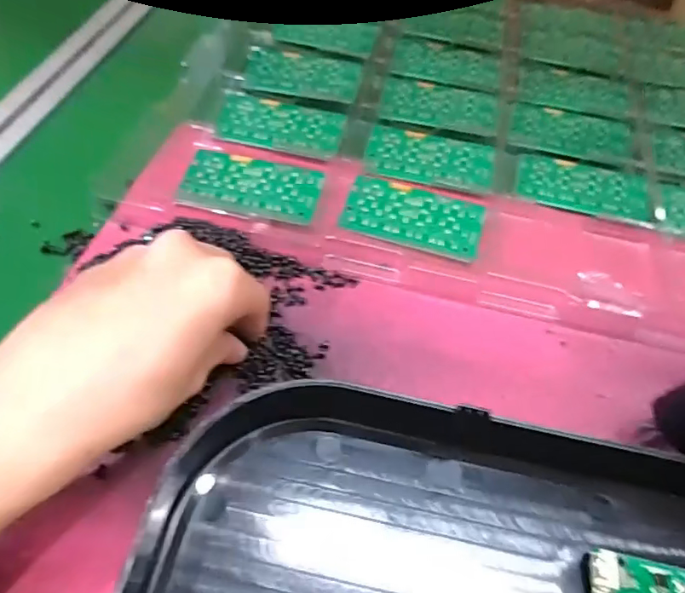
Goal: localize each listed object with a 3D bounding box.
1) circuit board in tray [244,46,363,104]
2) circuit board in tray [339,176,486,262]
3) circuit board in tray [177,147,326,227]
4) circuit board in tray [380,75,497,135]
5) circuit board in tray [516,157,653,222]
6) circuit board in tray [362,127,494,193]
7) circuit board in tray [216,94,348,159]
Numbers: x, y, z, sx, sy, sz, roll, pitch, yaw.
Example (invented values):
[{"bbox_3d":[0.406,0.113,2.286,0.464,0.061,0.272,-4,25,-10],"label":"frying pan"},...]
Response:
[{"bbox_3d":[-0.033,-0.186,0.446,0.094,0.004,0.063,11,55,3],"label":"circuit board in tray"},{"bbox_3d":[0.049,-0.055,0.359,0.092,0.007,0.046,16,55,6],"label":"circuit board in tray"},{"bbox_3d":[-0.061,-0.076,0.362,0.091,0.007,0.048,11,55,3],"label":"circuit board in tray"},{"bbox_3d":[0.083,-0.160,0.444,0.093,0.006,0.054,11,55,3],"label":"circuit board in tray"},{"bbox_3d":[0.181,-0.084,0.398,0.097,0.004,0.053,11,55,3],"label":"circuit board in tray"},{"bbox_3d":[0.067,-0.105,0.401,0.094,0.005,0.051,12,55,3],"label":"circuit board in tray"},{"bbox_3d":[-0.047,-0.132,0.405,0.095,0.005,0.054,10,55,2],"label":"circuit board in tray"}]

